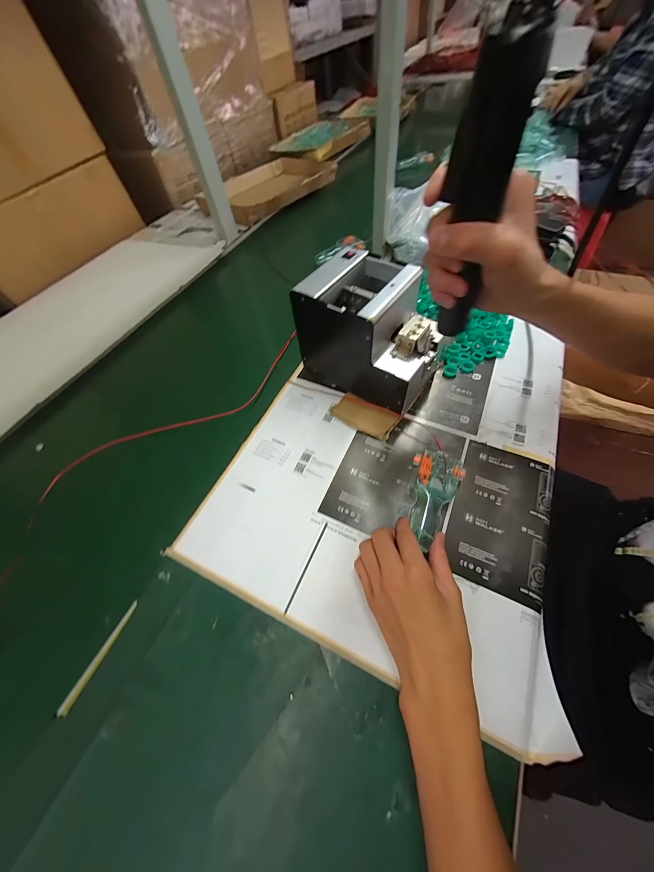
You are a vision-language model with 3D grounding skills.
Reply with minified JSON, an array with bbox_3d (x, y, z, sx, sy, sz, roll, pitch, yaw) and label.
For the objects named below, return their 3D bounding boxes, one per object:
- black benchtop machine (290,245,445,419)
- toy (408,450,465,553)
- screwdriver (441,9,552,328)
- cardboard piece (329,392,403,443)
[{"bbox_3d":[0.063,-0.146,0.421,0.181,0.151,0.123,27,63,18],"label":"black benchtop machine"},{"bbox_3d":[0.128,0.073,0.352,0.057,0.027,0.120,18,64,14],"label":"toy"},{"bbox_3d":[0.117,-0.170,0.233,0.042,0.196,0.042,-2,57,11],"label":"screwdriver"},{"bbox_3d":[0.055,-0.031,0.434,0.093,0.017,0.046,31,65,20],"label":"cardboard piece"}]

